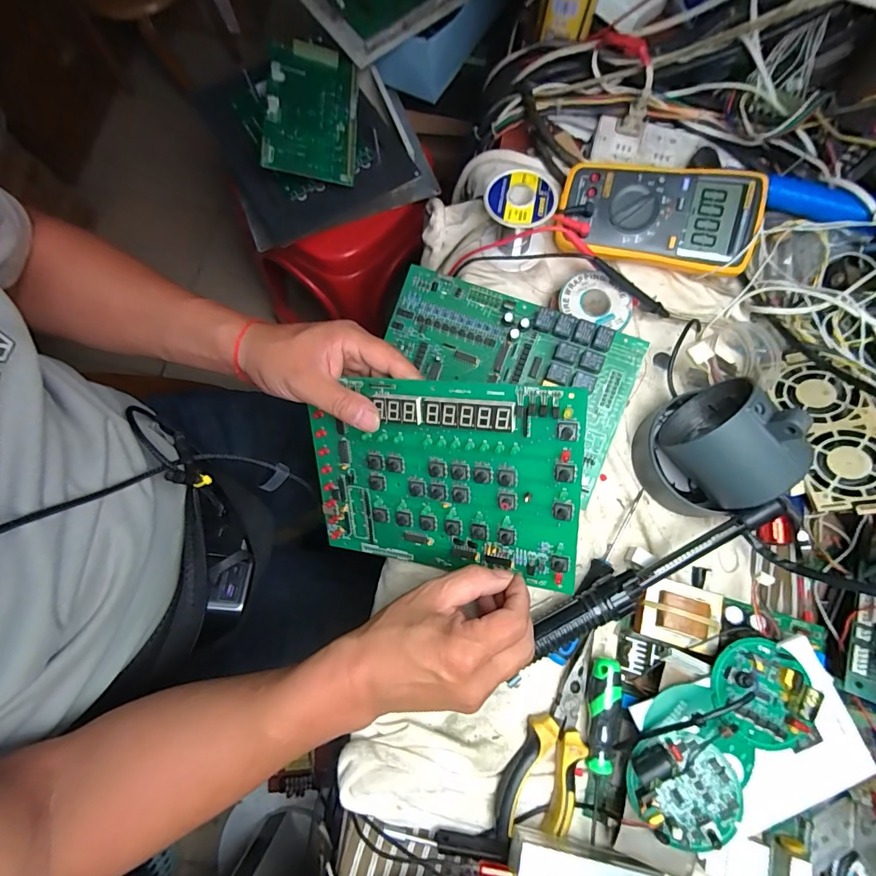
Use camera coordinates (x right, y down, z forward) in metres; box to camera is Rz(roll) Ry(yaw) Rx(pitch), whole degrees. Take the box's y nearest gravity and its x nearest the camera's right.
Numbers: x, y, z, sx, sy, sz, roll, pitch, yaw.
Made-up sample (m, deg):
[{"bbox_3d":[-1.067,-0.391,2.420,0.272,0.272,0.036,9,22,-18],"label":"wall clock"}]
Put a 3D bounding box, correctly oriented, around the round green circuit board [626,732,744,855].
[{"bbox_3d":[0.172,0.248,0.306,0.071,0.020,0.067,0,78,0],"label":"round green circuit board"}]

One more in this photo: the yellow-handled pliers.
[{"bbox_3d":[0.089,0.229,0.337,0.053,0.014,0.143,19,78,4],"label":"yellow-handled pliers"}]

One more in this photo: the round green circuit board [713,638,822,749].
[{"bbox_3d":[0.232,0.183,0.313,0.063,0.024,0.069,0,78,0],"label":"round green circuit board"}]

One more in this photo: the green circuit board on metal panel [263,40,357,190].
[{"bbox_3d":[-0.172,-0.447,0.601,0.117,0.012,0.203,4,83,-15],"label":"green circuit board on metal panel"}]

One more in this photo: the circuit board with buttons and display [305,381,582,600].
[{"bbox_3d":[-0.003,0.035,0.337,0.210,0.010,0.156,5,112,21],"label":"circuit board with buttons and display"}]

